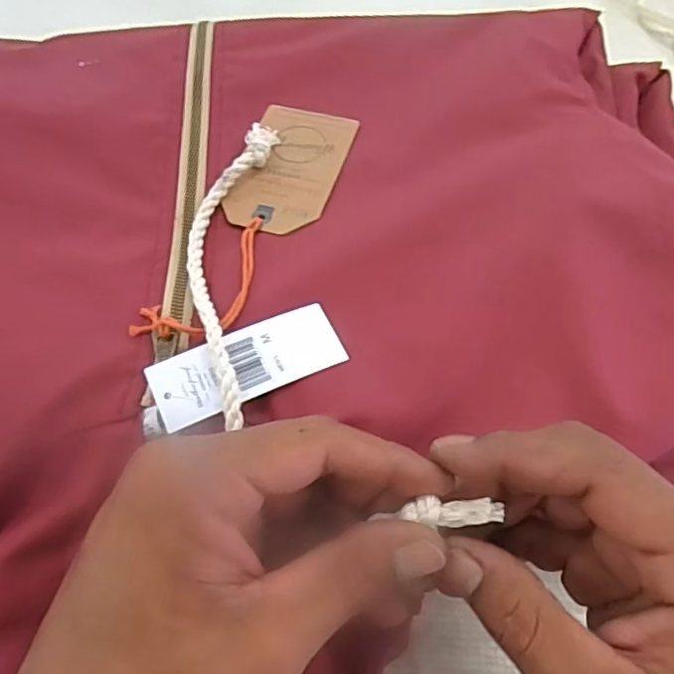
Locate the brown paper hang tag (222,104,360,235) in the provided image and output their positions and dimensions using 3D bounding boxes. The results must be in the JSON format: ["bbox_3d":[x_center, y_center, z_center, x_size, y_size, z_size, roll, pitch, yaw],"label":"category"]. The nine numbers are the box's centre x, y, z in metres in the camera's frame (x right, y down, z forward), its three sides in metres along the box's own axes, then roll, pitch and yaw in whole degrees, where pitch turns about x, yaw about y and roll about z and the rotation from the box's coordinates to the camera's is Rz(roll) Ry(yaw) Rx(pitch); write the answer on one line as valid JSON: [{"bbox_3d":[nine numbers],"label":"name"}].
[{"bbox_3d":[-0.025,-0.097,0.322,0.055,0.004,0.098,13,58,6],"label":"brown paper hang tag"}]

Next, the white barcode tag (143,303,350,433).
[{"bbox_3d":[-0.038,0.011,0.244,0.082,0.006,0.032,-23,66,-17],"label":"white barcode tag"}]

